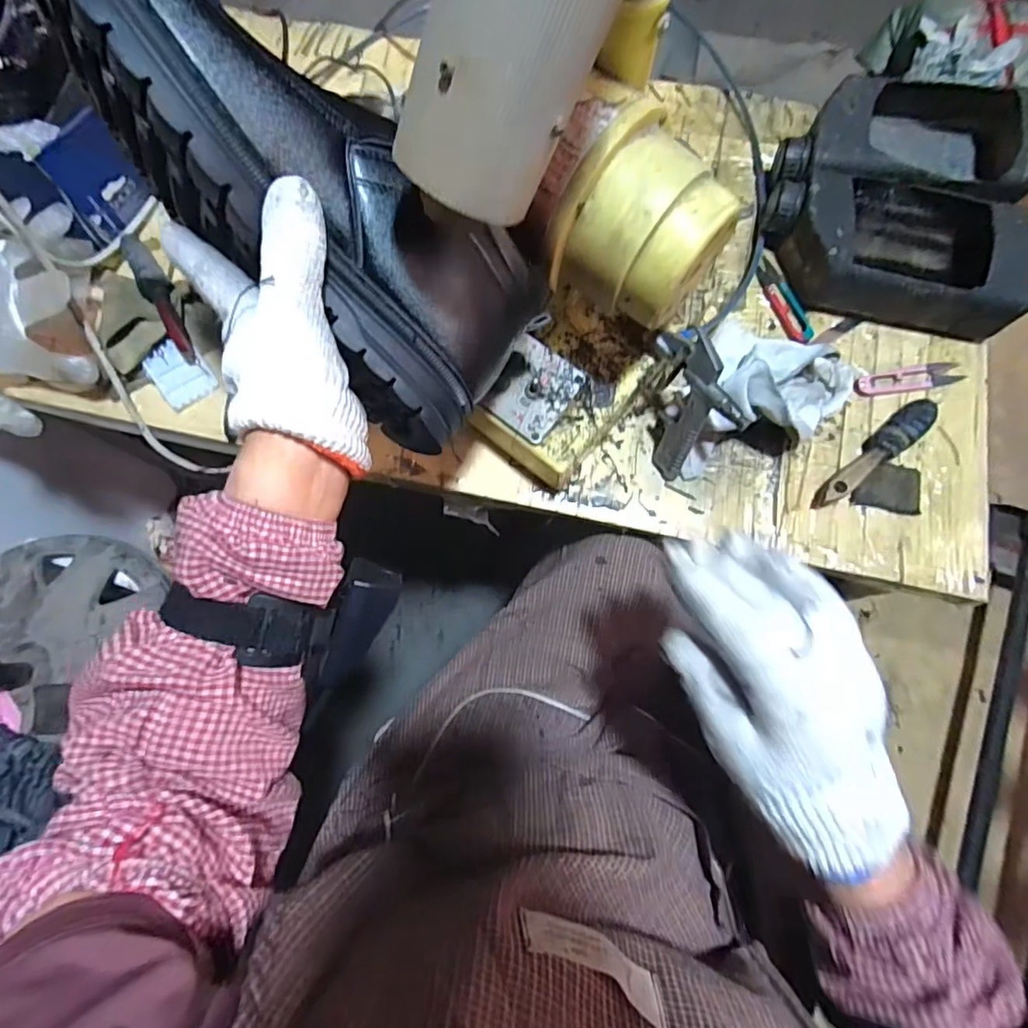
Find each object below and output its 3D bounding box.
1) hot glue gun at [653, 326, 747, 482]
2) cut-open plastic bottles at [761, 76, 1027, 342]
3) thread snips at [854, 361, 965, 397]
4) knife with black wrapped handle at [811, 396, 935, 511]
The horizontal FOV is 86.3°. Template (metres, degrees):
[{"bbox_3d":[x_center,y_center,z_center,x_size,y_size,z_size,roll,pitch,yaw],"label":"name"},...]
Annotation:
[{"bbox_3d":[0.142,-0.095,0.459,0.028,0.105,0.096,-25,81,-32],"label":"hot glue gun"},{"bbox_3d":[0.364,-0.304,0.526,0.219,0.068,0.240,12,78,4],"label":"cut-open plastic bottles"},{"bbox_3d":[0.372,-0.127,0.518,0.106,0.007,0.024,-10,77,-1],"label":"thread snips"},{"bbox_3d":[0.323,-0.053,0.488,0.144,0.024,0.028,-40,80,-7],"label":"knife with black wrapped handle"}]

